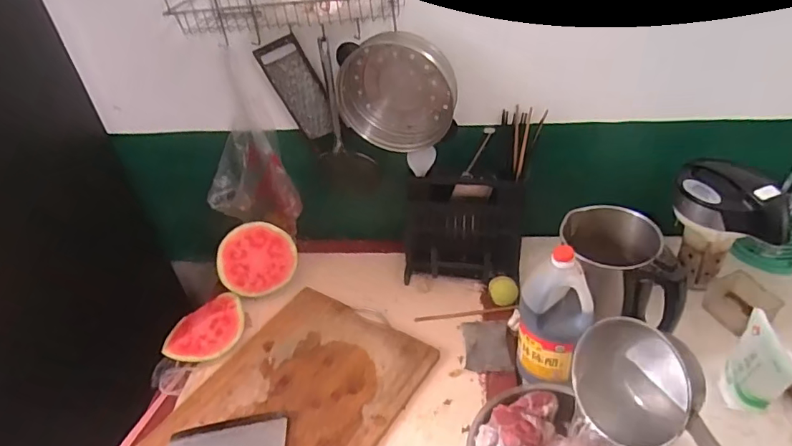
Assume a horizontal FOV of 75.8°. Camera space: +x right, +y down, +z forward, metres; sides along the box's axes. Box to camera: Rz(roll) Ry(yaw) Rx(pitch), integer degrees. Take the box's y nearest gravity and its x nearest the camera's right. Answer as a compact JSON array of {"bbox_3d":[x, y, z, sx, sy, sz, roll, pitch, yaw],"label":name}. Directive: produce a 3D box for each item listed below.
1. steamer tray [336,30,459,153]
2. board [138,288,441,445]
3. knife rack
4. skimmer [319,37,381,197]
[{"bbox_3d":[0.002,-0.251,0.993,0.225,0.219,0.076,-4,38,5],"label":"steamer tray"},{"bbox_3d":[-0.200,0.340,0.937,0.368,0.017,0.495,20,46,31],"label":"board"},{"bbox_3d":[0.143,0.023,1.104,0.251,0.228,0.122,3,39,13],"label":"knife rack"},{"bbox_3d":[-0.113,-0.198,1.093,0.127,0.385,0.063,-11,38,-4],"label":"skimmer"}]

